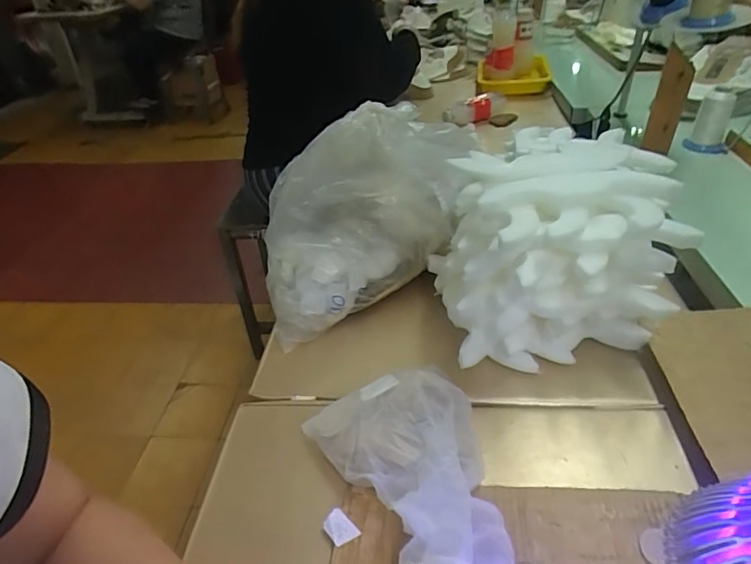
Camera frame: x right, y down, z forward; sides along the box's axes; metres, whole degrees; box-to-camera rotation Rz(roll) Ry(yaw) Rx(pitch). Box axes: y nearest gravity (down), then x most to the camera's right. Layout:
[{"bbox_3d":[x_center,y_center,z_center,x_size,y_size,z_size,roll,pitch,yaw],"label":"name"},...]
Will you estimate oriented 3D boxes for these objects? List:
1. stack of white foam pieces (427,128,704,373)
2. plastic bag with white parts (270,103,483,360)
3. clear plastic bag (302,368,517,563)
[{"bbox_3d":[0.197,-0.027,0.567,0.236,0.192,0.168,-4,37,0],"label":"stack of white foam pieces"},{"bbox_3d":[-0.018,-0.096,0.634,0.285,0.218,0.165,-16,37,-13],"label":"plastic bag with white parts"},{"bbox_3d":[0.044,0.158,0.428,0.150,0.067,0.227,-20,39,-18],"label":"clear plastic bag"}]

